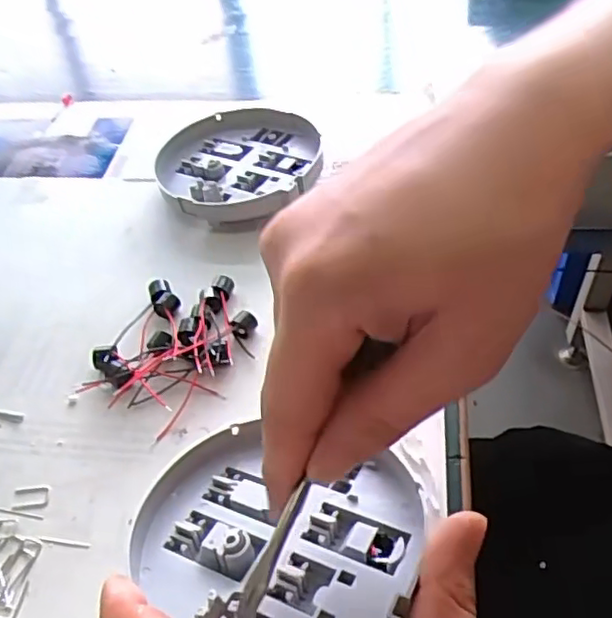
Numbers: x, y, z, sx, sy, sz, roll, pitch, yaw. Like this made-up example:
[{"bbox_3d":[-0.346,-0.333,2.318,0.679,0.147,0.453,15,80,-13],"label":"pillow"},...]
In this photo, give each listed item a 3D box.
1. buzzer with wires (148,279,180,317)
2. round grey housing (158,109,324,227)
[{"bbox_3d":[-0.076,-0.004,0.339,0.012,0.015,0.020,-24,49,-15],"label":"buzzer with wires"},{"bbox_3d":[-0.042,-0.091,0.407,0.100,0.027,0.108,-3,46,4],"label":"round grey housing"}]

